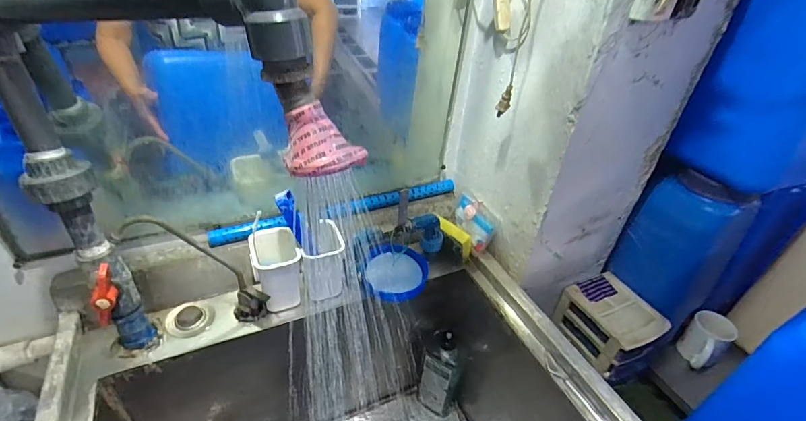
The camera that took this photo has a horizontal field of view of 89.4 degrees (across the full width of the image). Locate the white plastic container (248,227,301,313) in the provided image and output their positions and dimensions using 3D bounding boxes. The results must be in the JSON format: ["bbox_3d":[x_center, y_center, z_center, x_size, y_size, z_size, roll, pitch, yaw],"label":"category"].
[{"bbox_3d":[-0.208,0.099,0.679,0.075,0.115,0.087,-8,39,-16],"label":"white plastic container"}]

